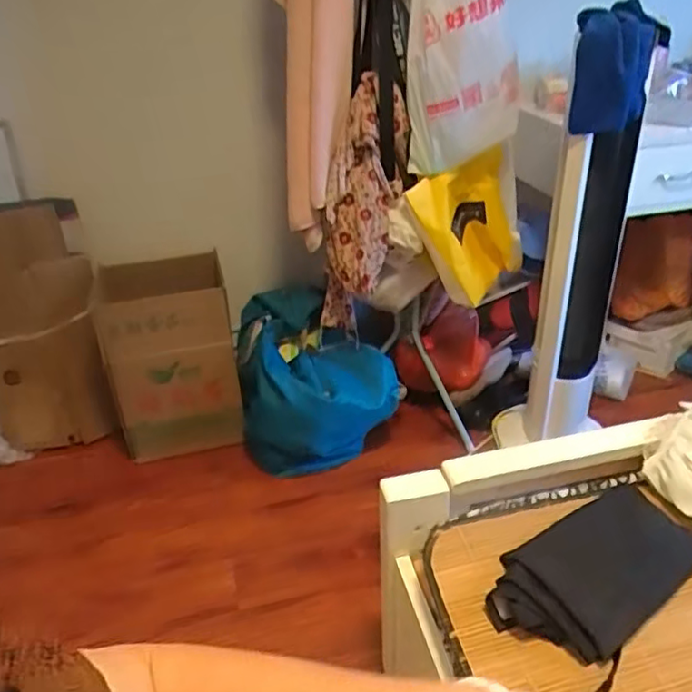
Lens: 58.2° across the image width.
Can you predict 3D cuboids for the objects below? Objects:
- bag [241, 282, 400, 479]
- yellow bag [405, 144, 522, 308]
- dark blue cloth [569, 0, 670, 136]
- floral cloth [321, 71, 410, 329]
[{"bbox_3d":[-0.105,0.090,1.689,0.364,0.382,0.427,-12,31,-14],"label":"bag"},{"bbox_3d":[0.297,-0.259,1.433,0.218,0.323,0.104,-27,35,-2],"label":"yellow bag"},{"bbox_3d":[0.539,-0.554,1.238,0.132,0.216,0.192,16,36,30],"label":"dark blue cloth"},{"bbox_3d":[0.045,-0.283,1.405,0.205,0.556,0.166,-5,30,-2],"label":"floral cloth"}]

